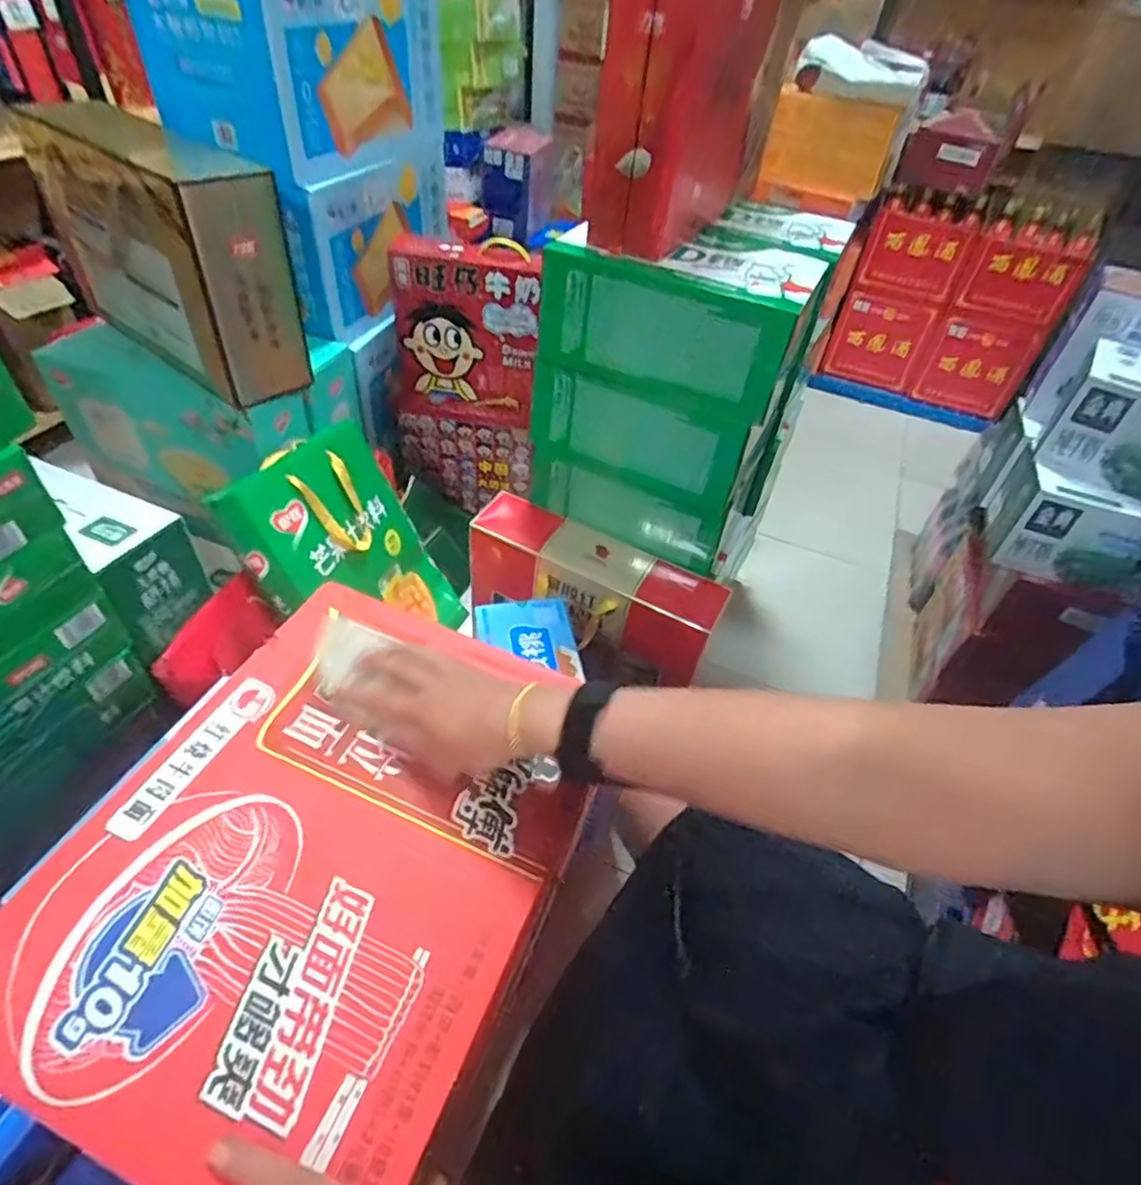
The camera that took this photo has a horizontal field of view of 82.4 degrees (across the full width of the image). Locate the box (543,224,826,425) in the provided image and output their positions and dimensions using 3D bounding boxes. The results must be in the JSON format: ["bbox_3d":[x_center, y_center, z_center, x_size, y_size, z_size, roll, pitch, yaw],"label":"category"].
[{"bbox_3d":[0.144,-0.383,0.899,0.325,0.168,0.180,18,47,15],"label":"box"}]

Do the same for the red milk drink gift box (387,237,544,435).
[{"bbox_3d":[-0.188,-0.473,1.209,0.265,0.304,0.078,7,45,5],"label":"red milk drink gift box"}]

